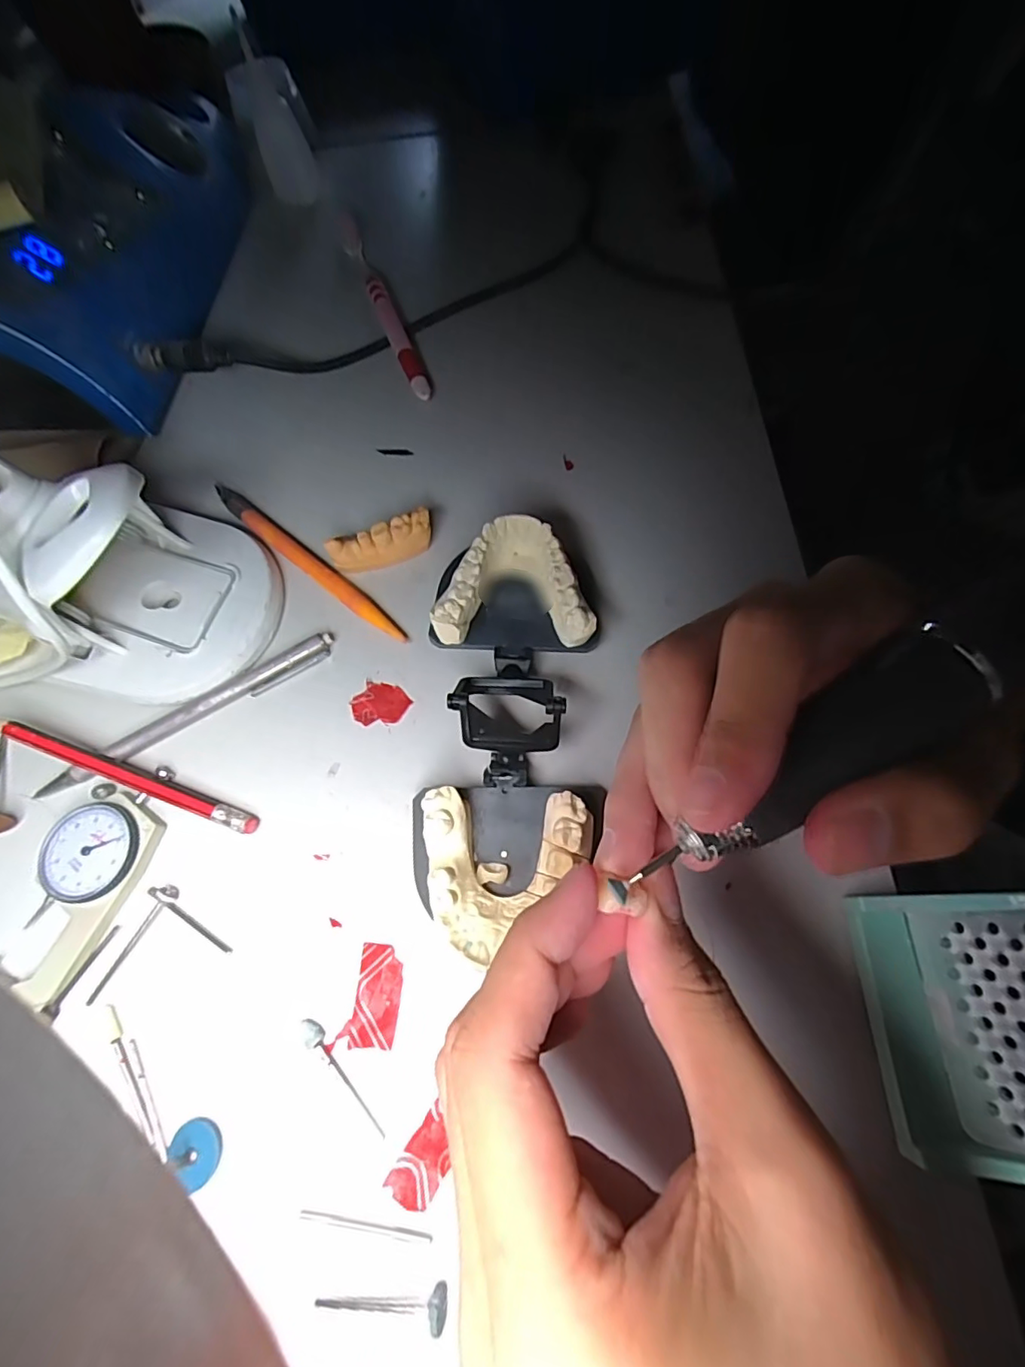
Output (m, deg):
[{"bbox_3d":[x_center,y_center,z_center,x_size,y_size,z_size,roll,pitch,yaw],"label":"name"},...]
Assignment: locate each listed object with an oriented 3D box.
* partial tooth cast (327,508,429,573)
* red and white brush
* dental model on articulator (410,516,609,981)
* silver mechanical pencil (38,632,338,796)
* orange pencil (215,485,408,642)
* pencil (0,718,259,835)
[{"bbox_3d":[-0.061,-0.065,0.264,0.049,0.020,0.013,-21,69,-6],"label":"partial tooth cast"},{"bbox_3d":[-0.081,-0.234,0.336,0.012,0.008,0.176,-21,69,-6],"label":"red and white brush"},{"bbox_3d":[0.000,0.013,0.222,0.064,0.033,0.165,-1,68,2],"label":"dental model on articulator"},{"bbox_3d":[-0.142,0.013,0.244,0.135,0.007,0.011,-29,70,-9],"label":"silver mechanical pencil"},{"bbox_3d":[-0.103,-0.061,0.272,0.137,0.006,0.010,38,75,15],"label":"orange pencil"},{"bbox_3d":[-0.164,0.037,0.232,0.124,0.016,0.008,18,70,9],"label":"pencil"}]

